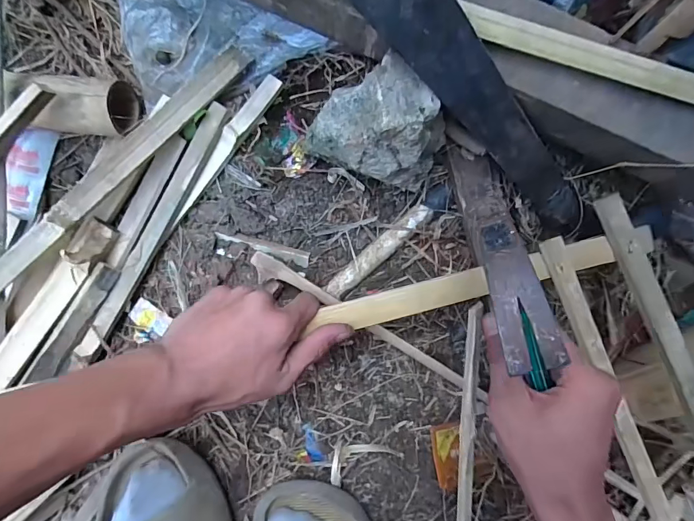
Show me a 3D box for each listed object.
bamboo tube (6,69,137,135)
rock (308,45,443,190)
[{"bbox_3d":[-0.220,-0.126,0.327,0.083,0.037,0.043,0,93,-5],"label":"bamboo tube"},{"bbox_3d":[0.028,-0.102,0.329,0.102,0.098,0.074,36,90,-6],"label":"rock"}]

